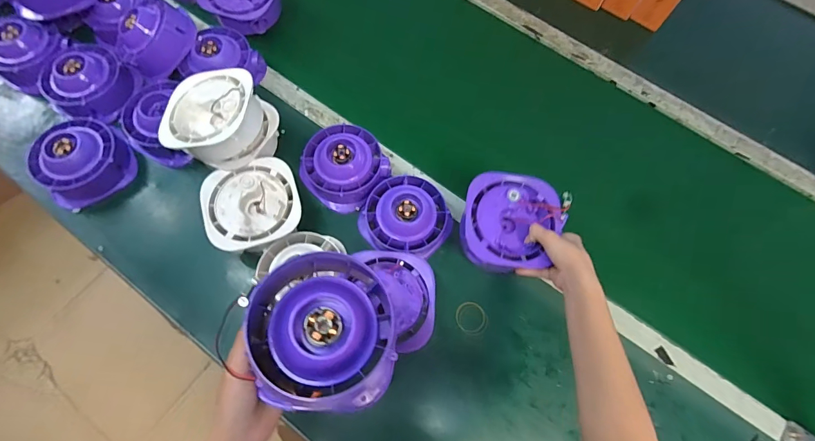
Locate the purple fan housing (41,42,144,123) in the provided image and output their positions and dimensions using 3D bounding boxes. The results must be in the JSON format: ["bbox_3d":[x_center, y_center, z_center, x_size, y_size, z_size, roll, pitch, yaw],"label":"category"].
[{"bbox_3d":[-0.563,-0.247,0.688,0.135,0.065,0.127,1,69,-3],"label":"purple fan housing"}]

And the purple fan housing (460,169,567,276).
[{"bbox_3d":[0.152,0.006,0.578,0.148,0.048,0.148,15,74,-2],"label":"purple fan housing"}]

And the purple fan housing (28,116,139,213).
[{"bbox_3d":[-0.536,-0.102,0.642,0.136,0.068,0.123,-41,76,-17],"label":"purple fan housing"}]

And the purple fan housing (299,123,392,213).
[{"bbox_3d":[-0.108,-0.093,0.661,0.136,0.063,0.129,1,69,-3],"label":"purple fan housing"}]

